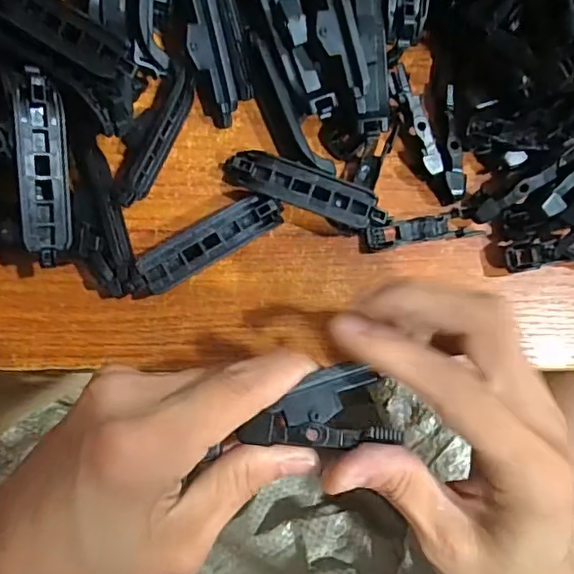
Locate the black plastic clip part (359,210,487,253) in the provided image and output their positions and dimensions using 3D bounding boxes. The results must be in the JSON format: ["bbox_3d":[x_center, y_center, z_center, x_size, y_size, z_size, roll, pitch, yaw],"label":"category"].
[{"bbox_3d":[0.063,-0.027,0.265,0.058,0.007,0.013,-10,83,-6],"label":"black plastic clip part"}]

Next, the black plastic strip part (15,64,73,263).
[{"bbox_3d":[-0.096,-0.047,0.223,0.020,0.005,0.075,-4,101,-40],"label":"black plastic strip part"}]

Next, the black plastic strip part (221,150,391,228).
[{"bbox_3d":[0.008,-0.044,0.257,0.076,0.019,0.019,20,81,-1],"label":"black plastic strip part"}]

